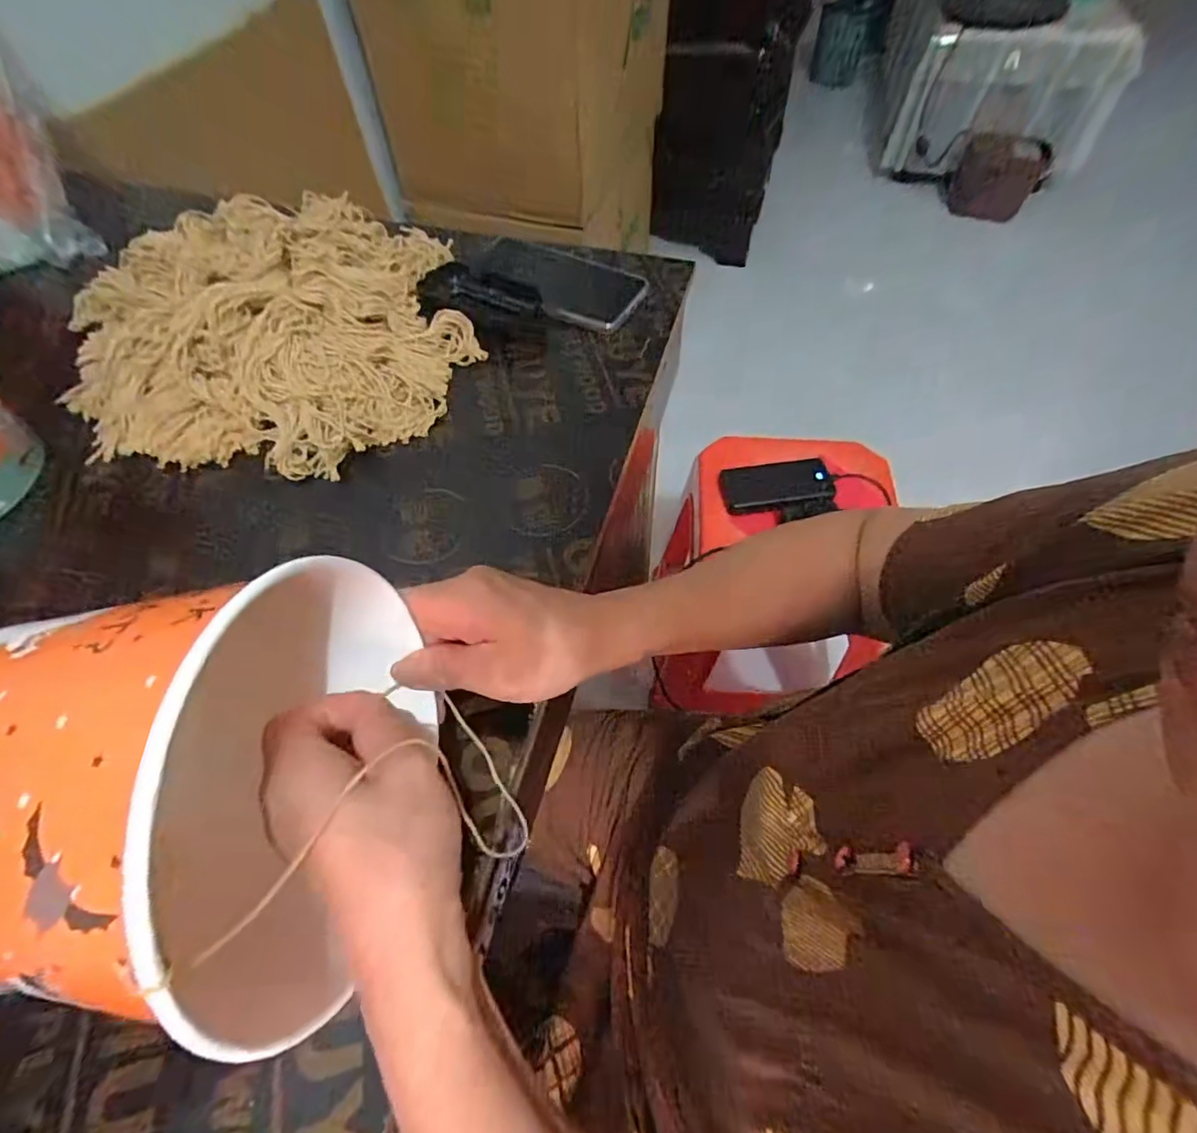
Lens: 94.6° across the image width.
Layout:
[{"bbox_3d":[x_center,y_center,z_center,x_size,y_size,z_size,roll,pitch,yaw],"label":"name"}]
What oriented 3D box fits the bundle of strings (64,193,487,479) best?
[{"bbox_3d":[-0.281,-0.212,0.461,0.348,0.071,0.288,5,58,4],"label":"bundle of strings"}]

